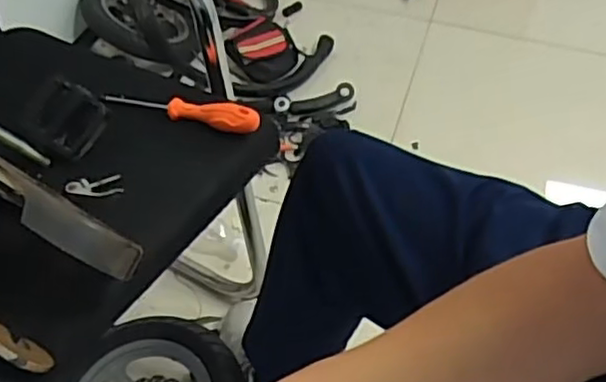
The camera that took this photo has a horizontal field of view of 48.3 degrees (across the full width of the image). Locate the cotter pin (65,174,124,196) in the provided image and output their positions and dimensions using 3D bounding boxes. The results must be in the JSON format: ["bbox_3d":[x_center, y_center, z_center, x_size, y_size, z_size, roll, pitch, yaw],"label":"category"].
[{"bbox_3d":[-0.217,-0.005,0.700,0.056,0.008,0.025,-10,44,-14],"label":"cotter pin"}]

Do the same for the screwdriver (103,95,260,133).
[{"bbox_3d":[-0.144,-0.100,0.785,0.193,0.031,0.026,13,46,10],"label":"screwdriver"}]

